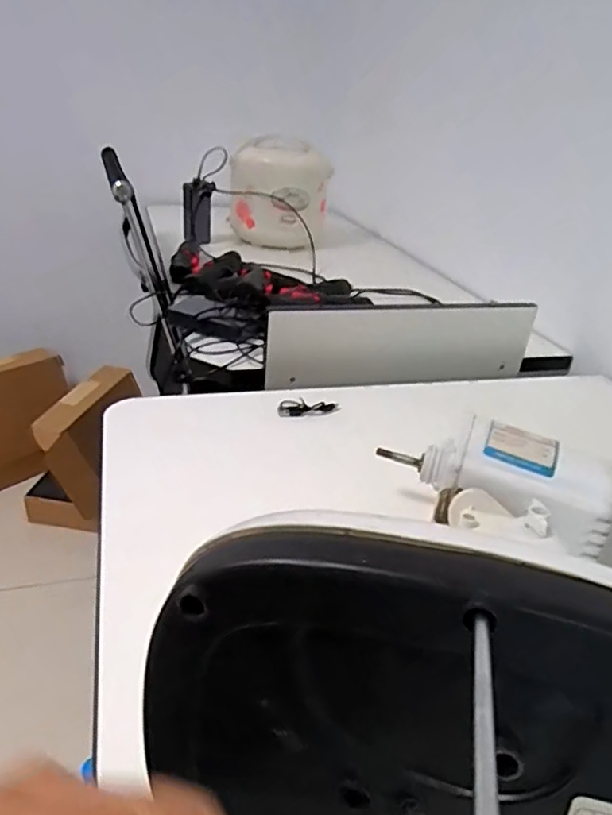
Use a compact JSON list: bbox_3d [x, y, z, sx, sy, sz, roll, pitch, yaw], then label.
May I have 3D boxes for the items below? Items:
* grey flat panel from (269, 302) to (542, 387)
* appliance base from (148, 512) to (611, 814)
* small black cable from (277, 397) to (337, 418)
[{"bbox_3d":[0.138,-0.084,0.809,0.394,0.130,0.018,-4,43,-15],"label":"grey flat panel"},{"bbox_3d":[0.043,0.142,0.216,0.206,0.199,0.055,12,29,11],"label":"appliance base"},{"bbox_3d":[0.002,0.001,0.670,0.069,0.024,0.011,-5,30,-19],"label":"small black cable"}]

